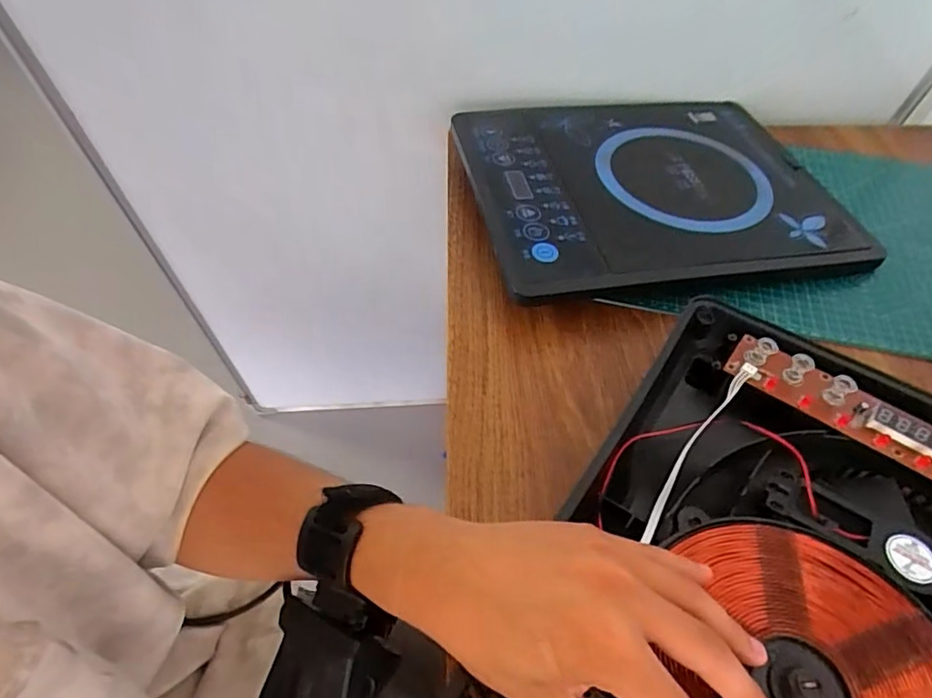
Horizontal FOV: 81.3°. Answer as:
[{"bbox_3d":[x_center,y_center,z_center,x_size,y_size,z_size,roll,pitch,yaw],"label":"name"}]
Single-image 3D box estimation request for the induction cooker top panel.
[{"bbox_3d":[0.180,-0.165,0.537,0.342,0.038,0.284,-8,53,-9],"label":"induction cooker top panel"}]

